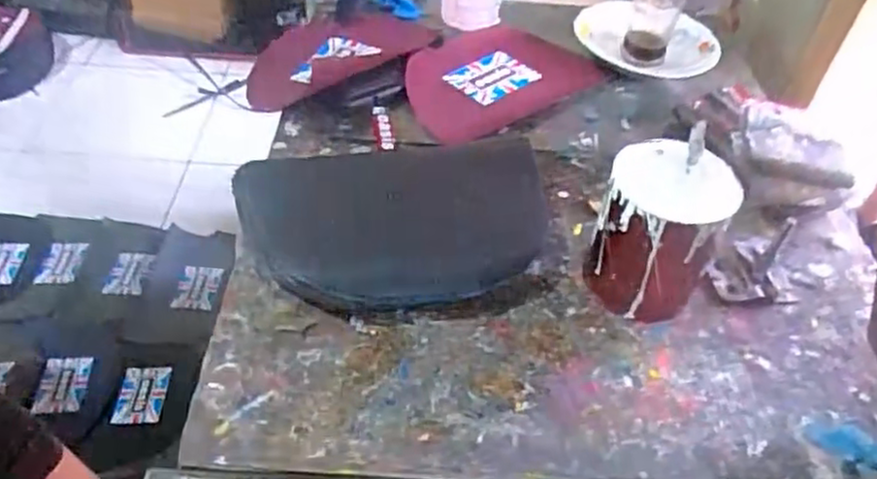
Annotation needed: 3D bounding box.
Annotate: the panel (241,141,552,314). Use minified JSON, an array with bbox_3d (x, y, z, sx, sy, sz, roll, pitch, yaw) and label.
[{"bbox_3d":[-0.039,-0.021,0.704,0.309,0.031,0.203,-4,46,-11],"label":"panel"}]

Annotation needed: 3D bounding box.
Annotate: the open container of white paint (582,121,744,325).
[{"bbox_3d":[0.199,-0.005,0.645,0.105,0.135,0.106,20,47,13],"label":"open container of white paint"}]

